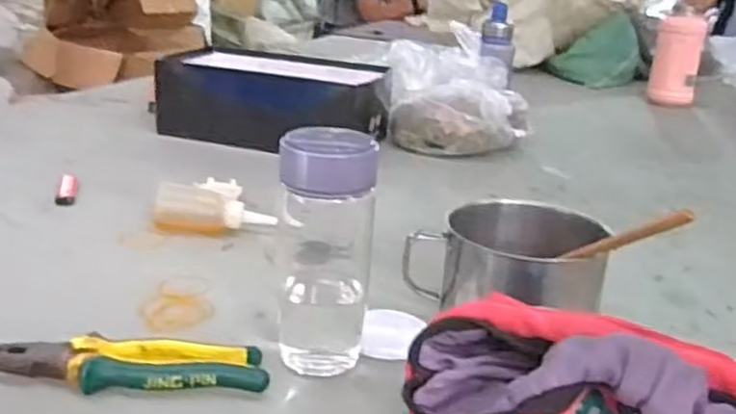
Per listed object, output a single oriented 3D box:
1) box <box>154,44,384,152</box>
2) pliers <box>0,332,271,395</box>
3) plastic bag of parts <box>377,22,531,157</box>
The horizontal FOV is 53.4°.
[{"bbox_3d":[-0.142,-0.176,1.161,0.338,0.113,0.195,9,21,13],"label":"box"},{"bbox_3d":[-0.173,0.111,0.519,0.198,0.016,0.052,2,21,-6],"label":"pliers"},{"bbox_3d":[0.144,-0.191,1.211,0.242,0.139,0.283,6,21,6],"label":"plastic bag of parts"}]

